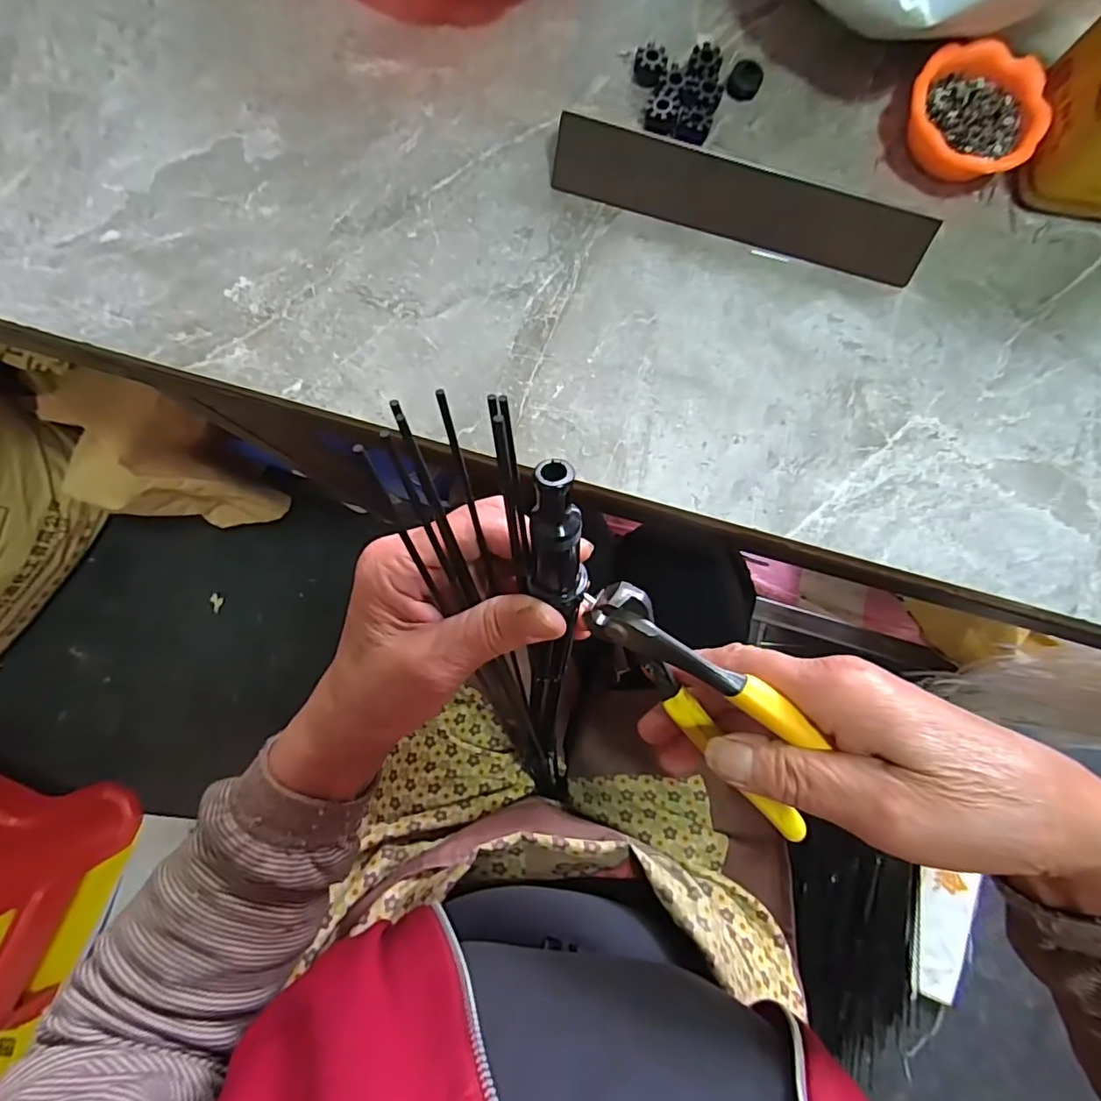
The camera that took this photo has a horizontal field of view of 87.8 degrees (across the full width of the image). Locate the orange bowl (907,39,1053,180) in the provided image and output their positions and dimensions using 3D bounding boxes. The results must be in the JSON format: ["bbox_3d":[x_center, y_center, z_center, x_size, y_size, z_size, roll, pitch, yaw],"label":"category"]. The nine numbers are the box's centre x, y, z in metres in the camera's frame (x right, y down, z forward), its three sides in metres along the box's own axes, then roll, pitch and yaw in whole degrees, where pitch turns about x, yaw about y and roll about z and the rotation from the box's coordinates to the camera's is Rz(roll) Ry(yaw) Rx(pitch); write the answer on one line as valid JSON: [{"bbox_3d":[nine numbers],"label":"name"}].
[{"bbox_3d":[0.244,-0.252,0.333,0.074,0.024,0.070,0,84,-3],"label":"orange bowl"}]

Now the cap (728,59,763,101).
[{"bbox_3d":[0.115,-0.278,0.338,0.019,0.010,0.016,26,84,0],"label":"cap"}]

